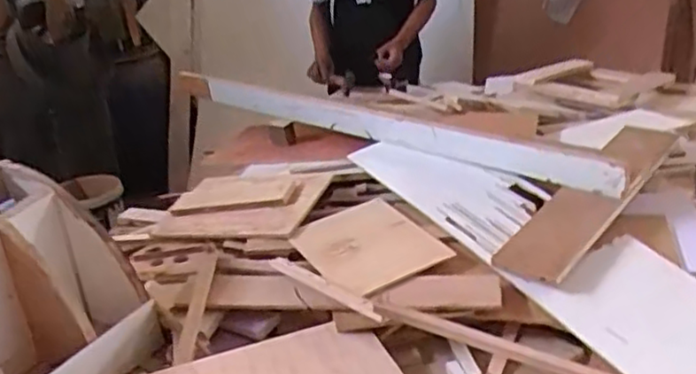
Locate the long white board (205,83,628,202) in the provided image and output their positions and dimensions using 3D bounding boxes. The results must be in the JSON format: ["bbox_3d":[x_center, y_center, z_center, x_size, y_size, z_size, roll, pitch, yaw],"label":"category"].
[{"bbox_3d":[0.067,-0.153,1.646,1.241,0.032,0.097,17,64,38],"label":"long white board"}]

